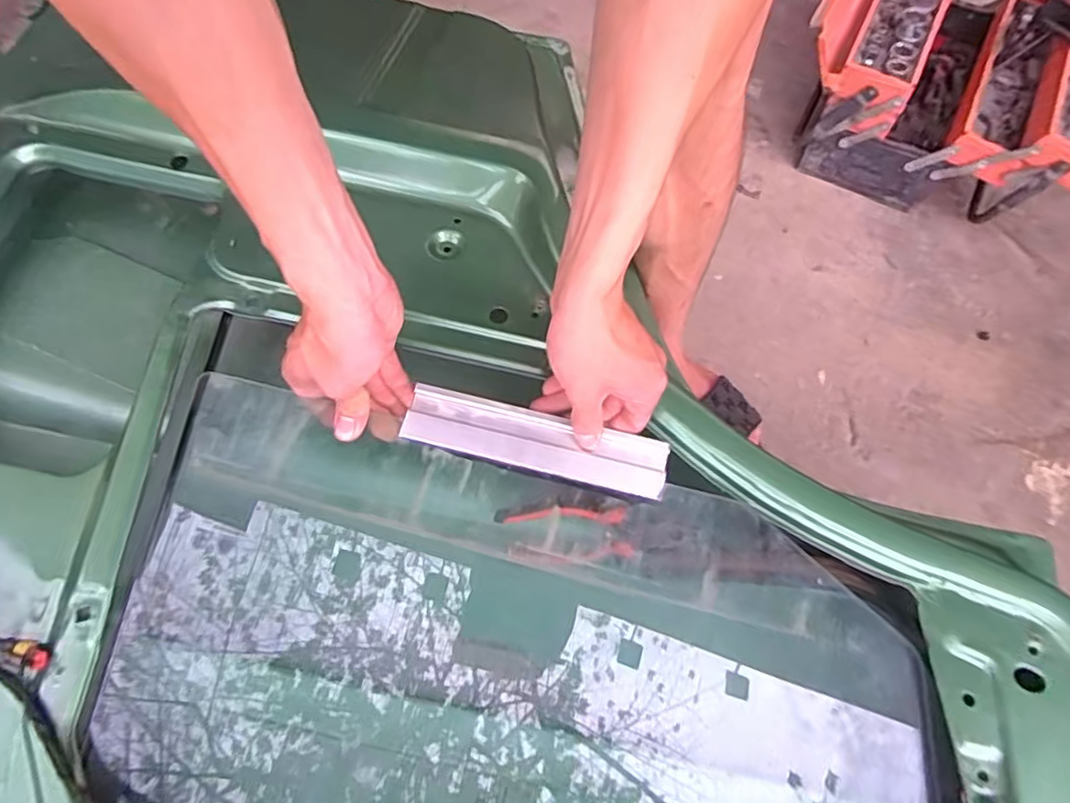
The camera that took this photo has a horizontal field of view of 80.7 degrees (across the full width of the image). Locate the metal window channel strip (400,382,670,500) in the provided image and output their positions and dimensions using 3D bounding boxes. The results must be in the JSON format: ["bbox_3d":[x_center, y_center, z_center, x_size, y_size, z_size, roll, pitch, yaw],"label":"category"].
[{"bbox_3d":[0.001,0.029,0.485,0.197,0.007,0.047,14,66,3],"label":"metal window channel strip"}]

